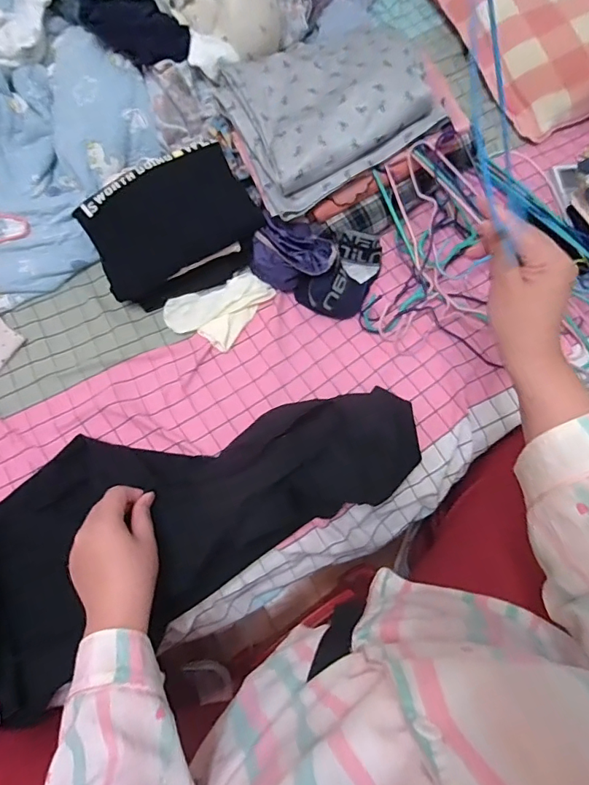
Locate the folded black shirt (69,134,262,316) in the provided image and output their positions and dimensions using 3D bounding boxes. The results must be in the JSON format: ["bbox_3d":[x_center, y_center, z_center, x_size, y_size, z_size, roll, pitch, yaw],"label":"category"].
[{"bbox_3d":[-0.174,-0.241,0.694,0.235,0.021,0.182,-23,111,-5],"label":"folded black shirt"}]

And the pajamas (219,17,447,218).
[{"bbox_3d":[0.043,-0.423,0.688,0.273,0.051,0.231,-30,80,8],"label":"pajamas"}]

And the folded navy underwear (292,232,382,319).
[{"bbox_3d":[0.074,-0.174,0.704,0.093,0.045,0.147,38,74,12],"label":"folded navy underwear"}]

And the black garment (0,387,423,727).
[{"bbox_3d":[-0.134,0.144,0.564,0.623,0.066,0.241,-22,72,-10],"label":"black garment"}]

